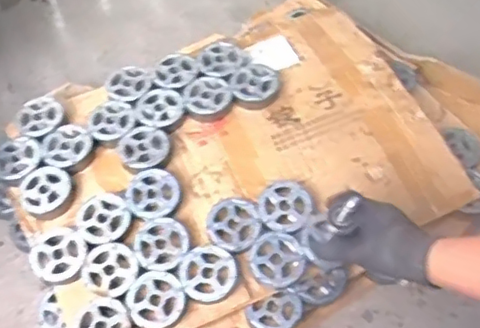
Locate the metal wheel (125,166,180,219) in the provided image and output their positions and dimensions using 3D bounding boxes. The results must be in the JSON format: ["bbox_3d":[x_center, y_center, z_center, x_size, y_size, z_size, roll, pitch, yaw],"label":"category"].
[{"bbox_3d":[-0.129,0.041,0.890,0.080,0.018,0.074,-1,58,1],"label":"metal wheel"}]

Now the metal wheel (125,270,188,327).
[{"bbox_3d":[-0.115,0.187,0.828,0.077,0.016,0.077,-1,58,1],"label":"metal wheel"}]

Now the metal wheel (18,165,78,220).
[{"bbox_3d":[-0.291,0.042,0.916,0.079,0.017,0.082,-1,58,1],"label":"metal wheel"}]

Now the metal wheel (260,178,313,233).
[{"bbox_3d":[0.065,0.060,0.883,0.076,0.016,0.076,-1,58,1],"label":"metal wheel"}]

